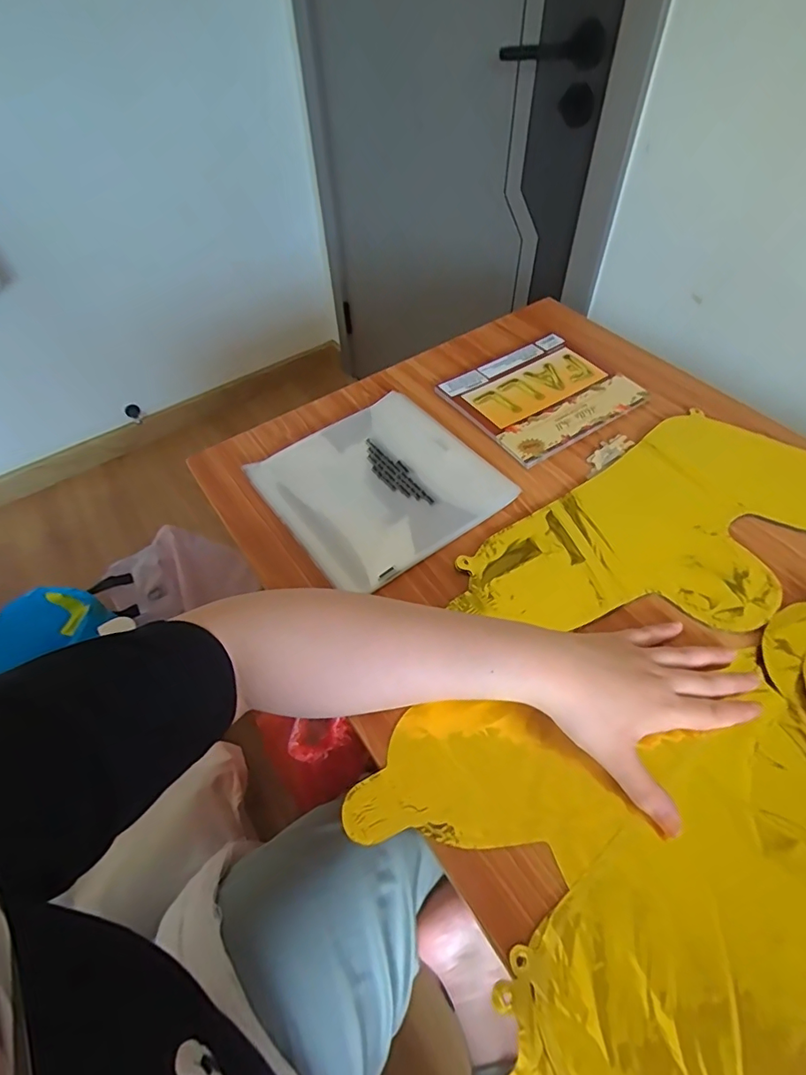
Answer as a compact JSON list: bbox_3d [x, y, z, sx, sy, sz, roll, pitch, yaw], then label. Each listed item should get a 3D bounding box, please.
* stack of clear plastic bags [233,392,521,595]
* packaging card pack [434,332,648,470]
[{"bbox_3d":[-0.025,-0.056,0.516,0.195,0.016,0.195,-34,58,-20],"label":"stack of clear plastic bags"},{"bbox_3d":[0.161,-0.170,0.601,0.190,0.007,0.159,-31,57,-19],"label":"packaging card pack"}]

